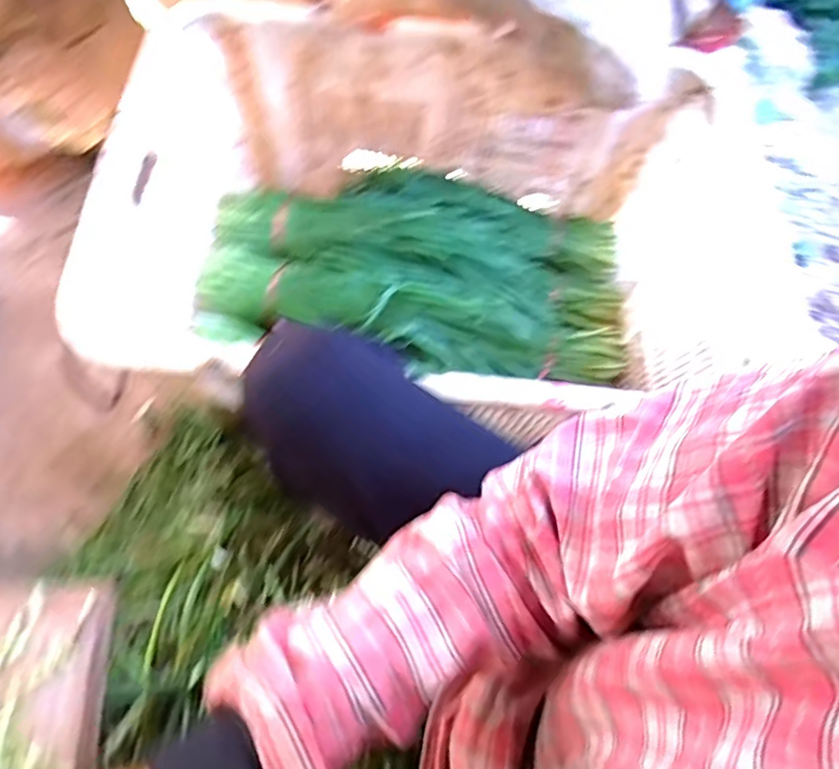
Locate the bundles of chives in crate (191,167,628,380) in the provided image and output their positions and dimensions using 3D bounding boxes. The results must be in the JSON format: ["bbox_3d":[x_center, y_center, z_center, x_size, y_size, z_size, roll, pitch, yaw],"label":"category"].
[{"bbox_3d":[0.009,-0.163,0.835,0.597,0.113,0.318,7,69,0],"label":"bundles of chives in crate"}]

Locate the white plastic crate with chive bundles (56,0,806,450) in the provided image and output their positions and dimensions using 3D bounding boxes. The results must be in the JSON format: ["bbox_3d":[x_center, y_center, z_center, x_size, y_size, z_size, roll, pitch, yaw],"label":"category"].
[{"bbox_3d":[0.002,-0.170,0.748,0.665,0.281,0.461,4,69,-1],"label":"white plastic crate with chive bundles"}]

